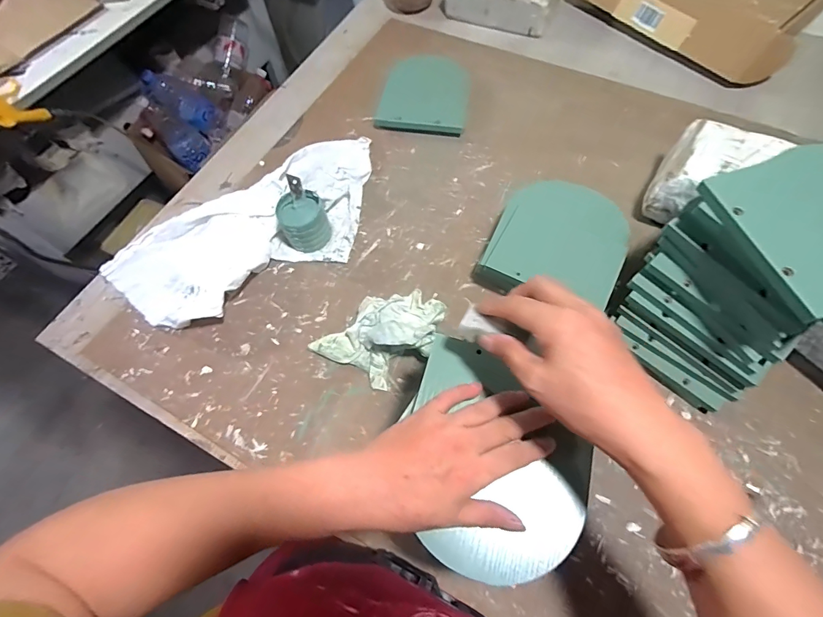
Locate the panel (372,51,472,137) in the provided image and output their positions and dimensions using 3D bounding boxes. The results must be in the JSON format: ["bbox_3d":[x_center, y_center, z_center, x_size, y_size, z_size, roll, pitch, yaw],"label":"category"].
[{"bbox_3d":[0.019,-0.349,0.650,0.144,0.108,0.012,7,20,6],"label":"panel"}]

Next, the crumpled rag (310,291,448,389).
[{"bbox_3d":[-0.037,0.025,0.487,0.134,0.073,0.118,29,69,15],"label":"crumpled rag"}]

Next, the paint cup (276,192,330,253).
[{"bbox_3d":[-0.152,-0.122,0.563,0.064,0.065,0.059,-1,64,2],"label":"paint cup"}]

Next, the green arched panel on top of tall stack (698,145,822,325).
[{"bbox_3d":[0.350,-0.073,0.336,0.128,0.012,0.141,-19,67,3],"label":"green arched panel on top of tall stack"}]

